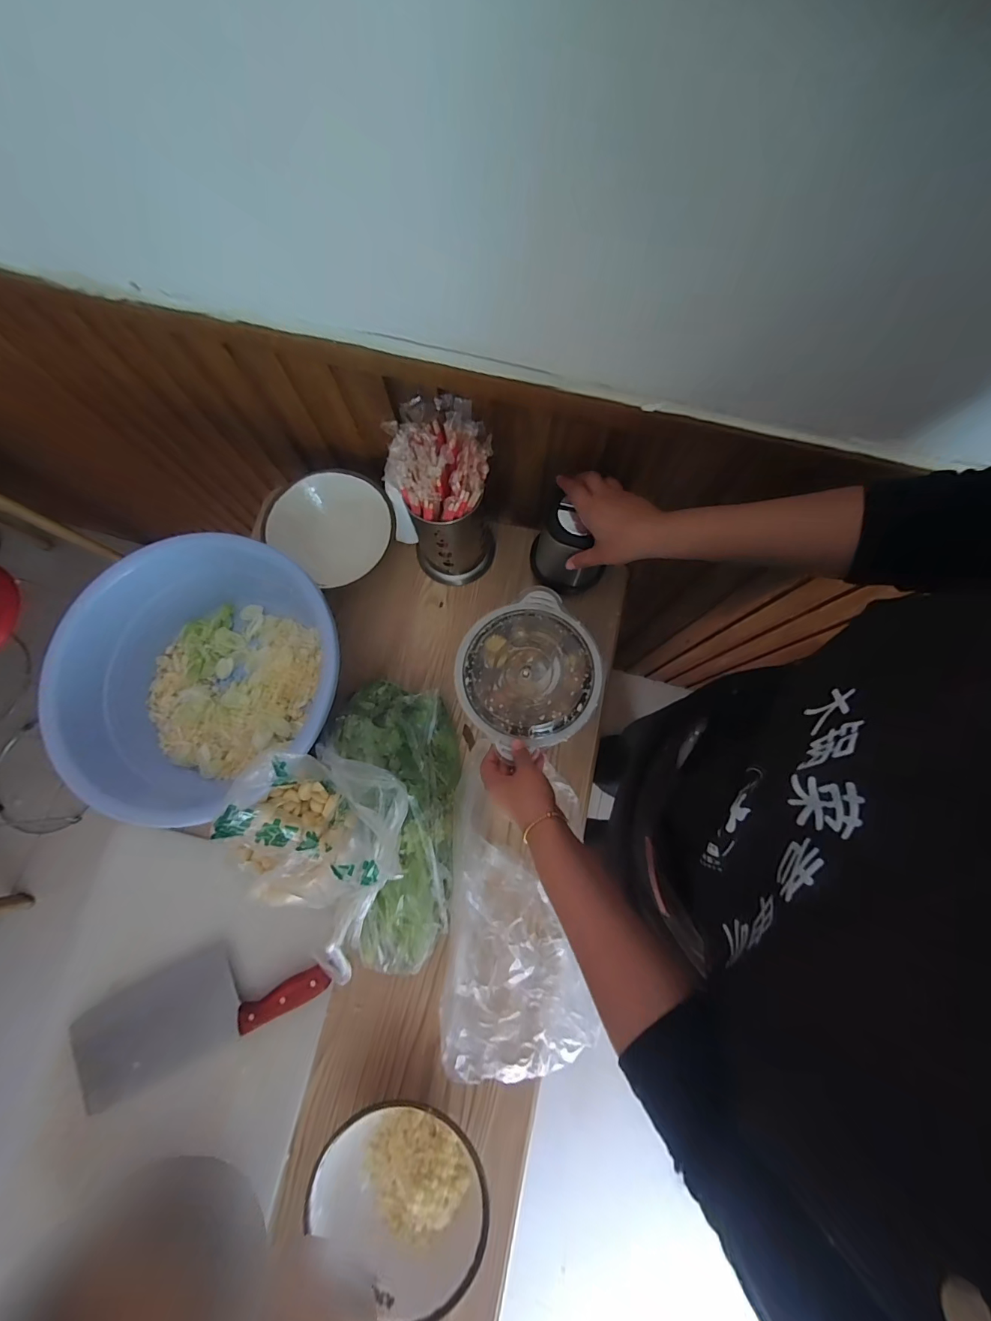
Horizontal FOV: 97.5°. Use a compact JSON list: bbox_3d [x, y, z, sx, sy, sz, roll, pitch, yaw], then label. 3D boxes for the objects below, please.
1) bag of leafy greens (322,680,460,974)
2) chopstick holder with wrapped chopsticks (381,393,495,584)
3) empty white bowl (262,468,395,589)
[{"bbox_3d":[-0.112,0.187,0.527,0.145,0.100,0.329,-10,77,-1],"label":"bag of leafy greens"},{"bbox_3d":[-0.061,-0.206,0.571,0.114,0.224,0.120,2,78,2],"label":"chopstick holder with wrapped chopsticks"},{"bbox_3d":[-0.233,-0.197,0.634,0.157,0.044,0.148,-49,116,-7],"label":"empty white bowl"}]

